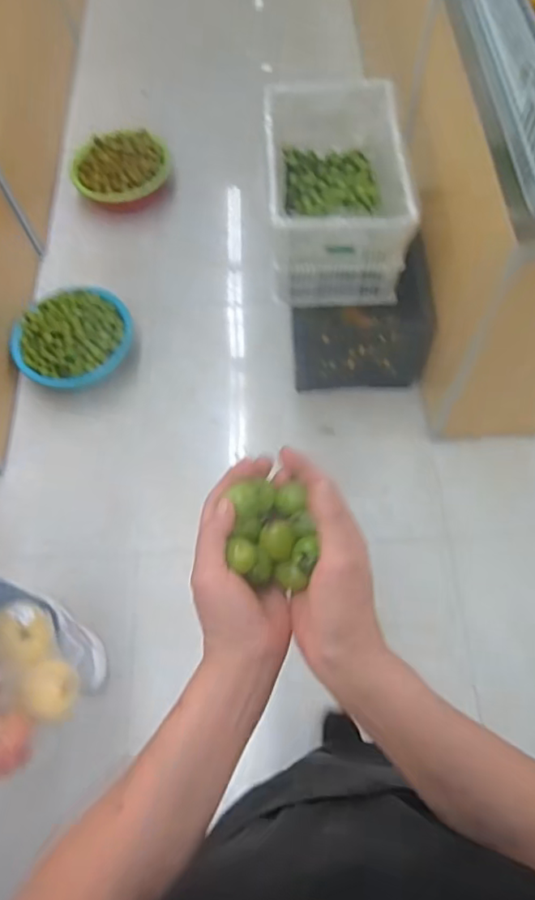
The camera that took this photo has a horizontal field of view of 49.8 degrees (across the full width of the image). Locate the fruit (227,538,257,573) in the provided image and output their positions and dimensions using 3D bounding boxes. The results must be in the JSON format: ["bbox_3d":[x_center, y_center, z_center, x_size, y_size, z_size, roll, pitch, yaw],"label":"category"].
[{"bbox_3d":[-0.018,0.073,0.404,0.019,0.015,0.022,36,71,18],"label":"fruit"}]

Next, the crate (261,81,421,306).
[{"bbox_3d":[0.164,-0.646,1.419,0.319,0.258,0.516,0,64,3],"label":"crate"}]

